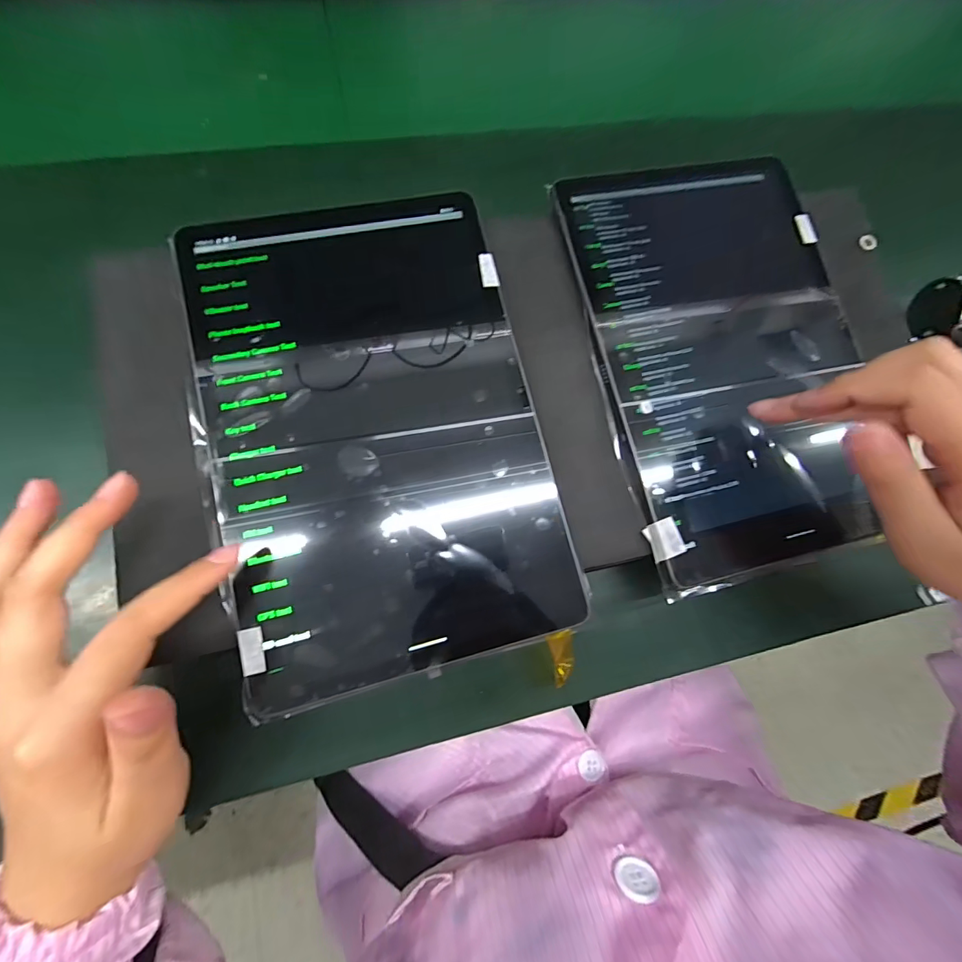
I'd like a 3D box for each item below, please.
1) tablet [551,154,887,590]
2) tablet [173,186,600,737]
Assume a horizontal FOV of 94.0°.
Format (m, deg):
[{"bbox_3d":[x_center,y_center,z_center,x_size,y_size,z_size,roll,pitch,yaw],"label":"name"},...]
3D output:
[{"bbox_3d":[0.149,-0.076,0.269,0.159,0.015,0.246,-12,81,-8],"label":"tablet"},{"bbox_3d":[-0.054,-0.031,0.237,0.163,0.009,0.252,-14,81,-9],"label":"tablet"}]

